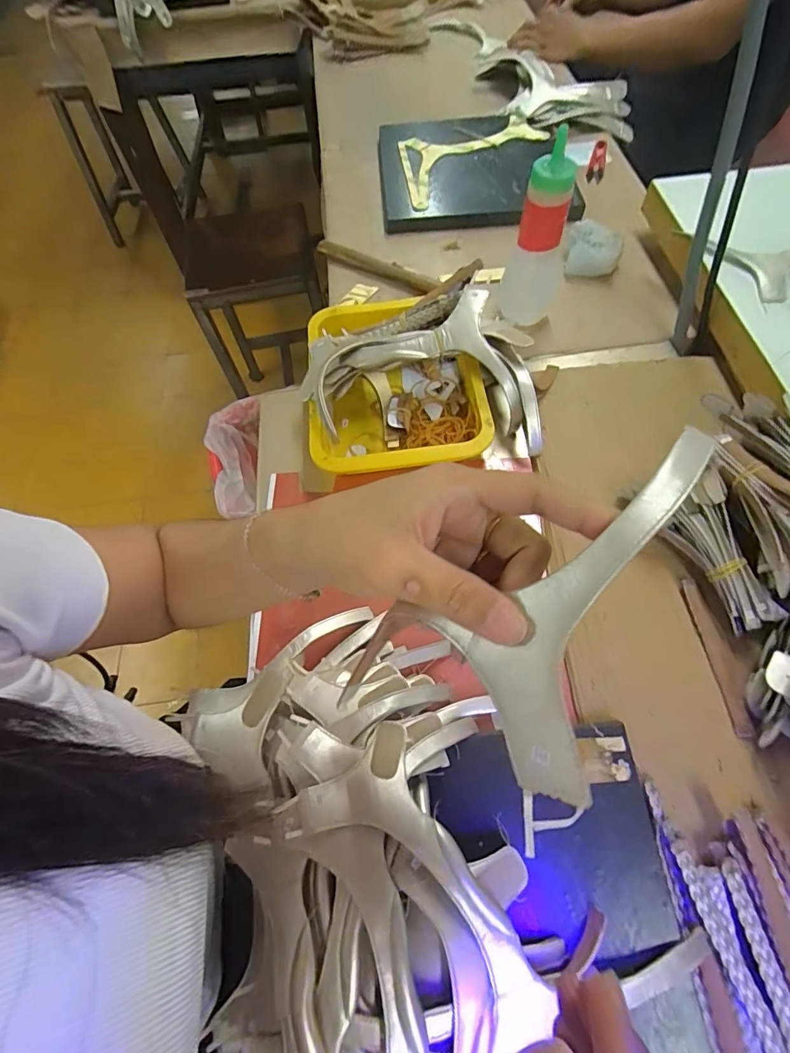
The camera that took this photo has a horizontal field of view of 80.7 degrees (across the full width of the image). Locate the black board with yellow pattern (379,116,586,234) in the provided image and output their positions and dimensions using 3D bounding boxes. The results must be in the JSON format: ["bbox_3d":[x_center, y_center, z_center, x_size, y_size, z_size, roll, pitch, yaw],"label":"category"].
[{"bbox_3d":[0.127,-0.595,0.777,0.293,0.034,0.301,-5,63,1],"label":"black board with yellow pattern"}]

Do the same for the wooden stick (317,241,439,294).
[{"bbox_3d":[-0.027,-0.387,0.692,0.198,0.021,0.022,25,67,15],"label":"wooden stick"}]

